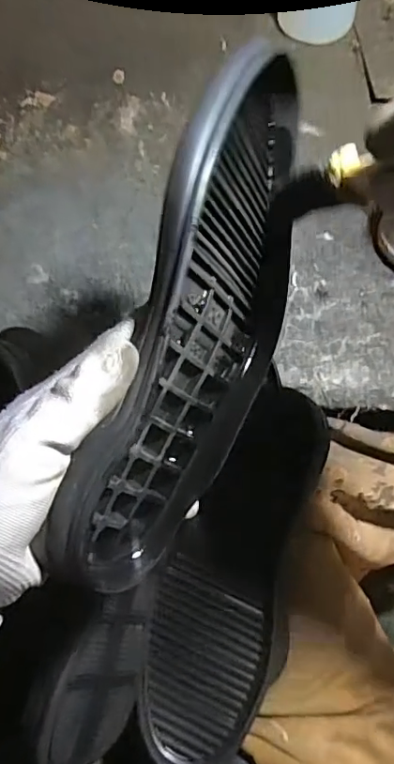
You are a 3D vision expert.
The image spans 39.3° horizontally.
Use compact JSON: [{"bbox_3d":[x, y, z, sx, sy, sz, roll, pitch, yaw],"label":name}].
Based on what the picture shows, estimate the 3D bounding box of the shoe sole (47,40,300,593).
[{"bbox_3d":[0.005,-0.030,0.269,0.026,0.098,0.255,15,83,32],"label":"shoe sole"}]

